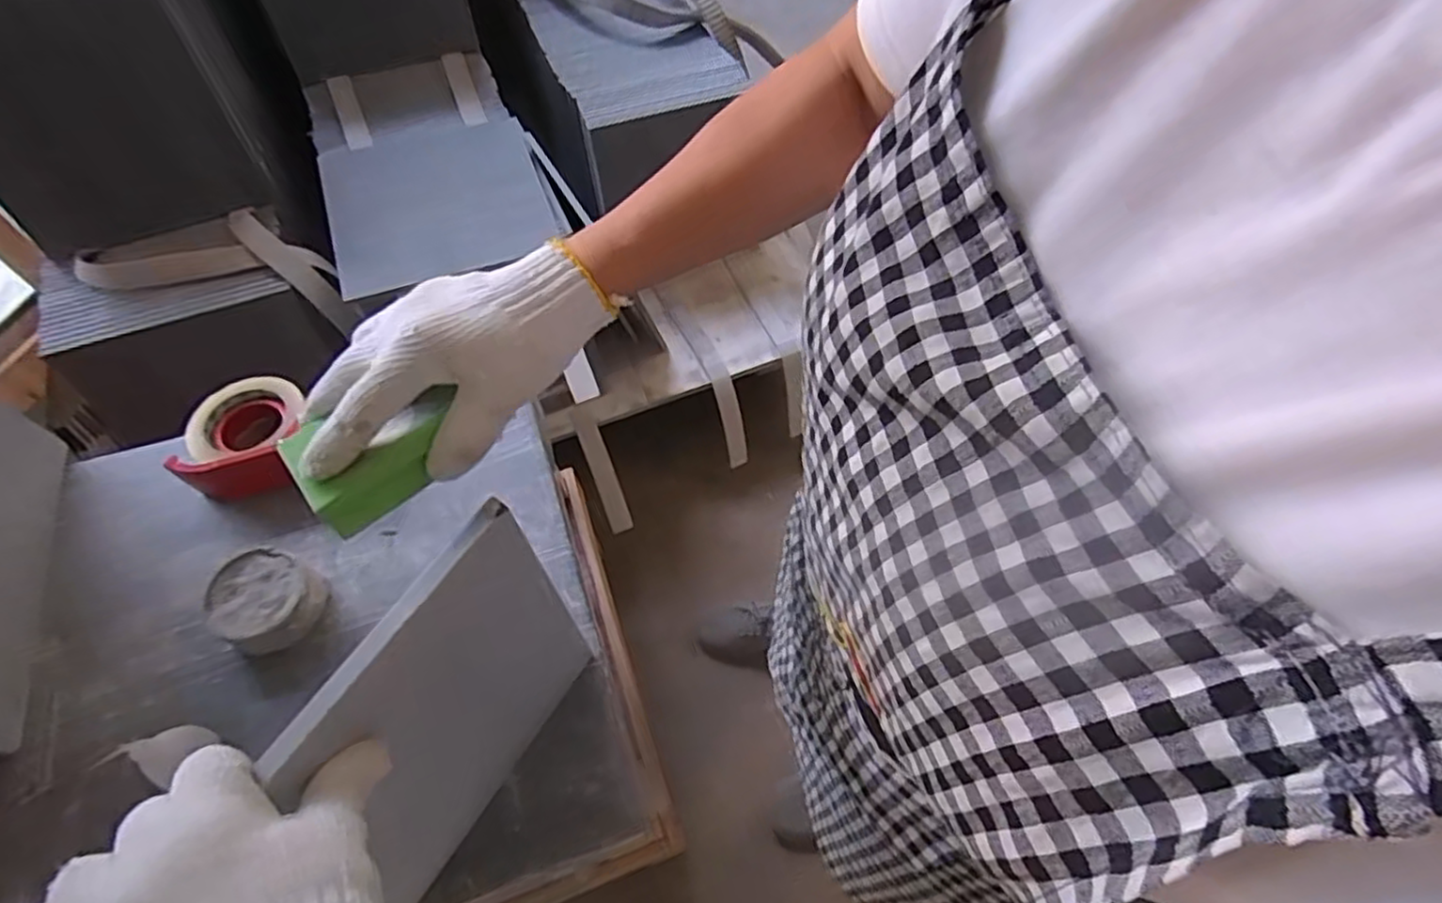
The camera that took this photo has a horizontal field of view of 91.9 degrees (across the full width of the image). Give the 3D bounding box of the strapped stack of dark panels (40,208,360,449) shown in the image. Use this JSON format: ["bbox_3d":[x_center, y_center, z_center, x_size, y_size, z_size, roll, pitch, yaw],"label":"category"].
[{"bbox_3d":[-0.747,-0.194,1.034,0.372,0.231,0.177,-17,62,-12],"label":"strapped stack of dark panels"}]

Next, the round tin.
[{"bbox_3d":[-0.398,0.131,0.610,0.093,0.039,0.080,24,62,11],"label":"round tin"}]

